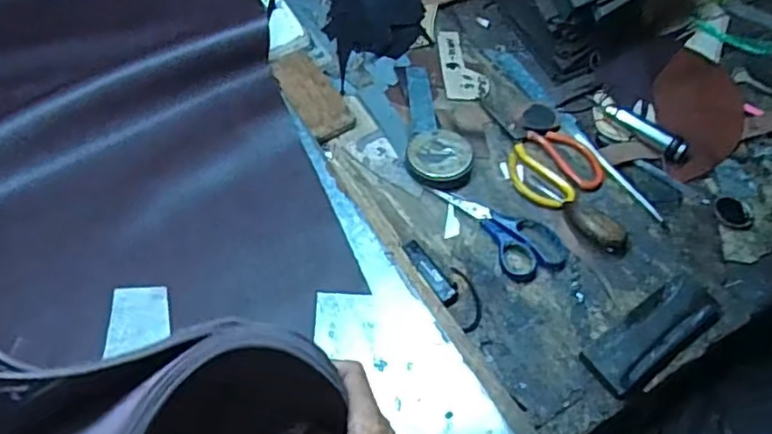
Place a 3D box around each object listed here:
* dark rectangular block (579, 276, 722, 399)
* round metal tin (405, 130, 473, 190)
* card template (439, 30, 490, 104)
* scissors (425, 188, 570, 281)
[{"bbox_3d":[0.262,0.114,0.609,0.152,0.015,0.057,-31,64,-21],"label":"dark rectangular block"},{"bbox_3d":[0.062,-0.070,0.724,0.073,0.025,0.074,1,57,-2],"label":"round metal tin"},{"bbox_3d":[0.101,-0.202,0.831,0.054,0.005,0.131,-5,56,-2],"label":"card template"},{"bbox_3d":[0.123,0.005,0.681,0.070,0.014,0.160,-33,64,-22],"label":"scissors"}]

